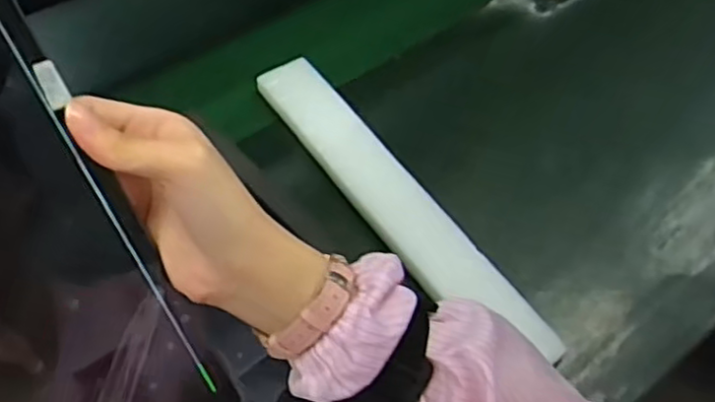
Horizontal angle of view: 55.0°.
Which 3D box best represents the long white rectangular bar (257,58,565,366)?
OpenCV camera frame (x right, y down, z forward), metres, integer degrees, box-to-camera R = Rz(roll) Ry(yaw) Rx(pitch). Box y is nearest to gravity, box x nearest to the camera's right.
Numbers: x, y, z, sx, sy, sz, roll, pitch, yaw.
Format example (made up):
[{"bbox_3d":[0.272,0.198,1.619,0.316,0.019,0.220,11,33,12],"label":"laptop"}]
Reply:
[{"bbox_3d":[0.030,-0.006,0.645,0.065,0.025,0.395,-28,60,-21],"label":"long white rectangular bar"}]

